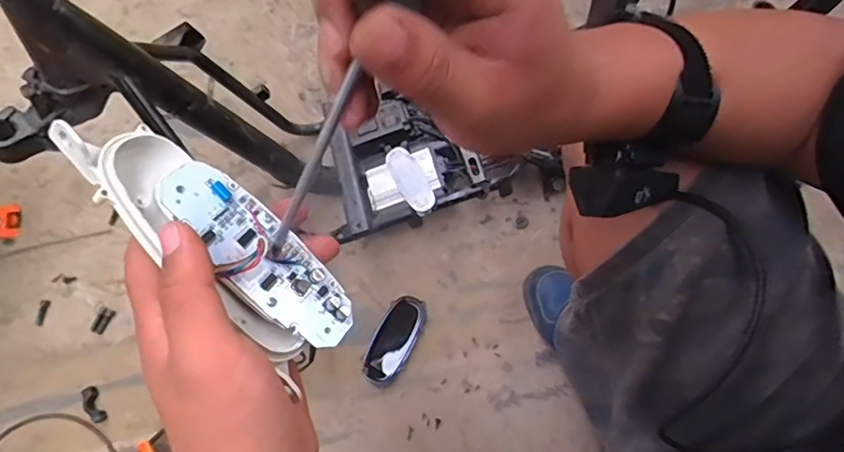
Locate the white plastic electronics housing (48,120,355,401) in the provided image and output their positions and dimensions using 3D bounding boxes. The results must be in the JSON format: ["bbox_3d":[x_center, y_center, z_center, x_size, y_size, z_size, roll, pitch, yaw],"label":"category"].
[{"bbox_3d":[-0.095,0.006,0.251,0.147,0.029,0.048,44,75,-14],"label":"white plastic electronics housing"}]

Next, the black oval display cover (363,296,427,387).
[{"bbox_3d":[-0.040,0.163,0.756,0.058,0.022,0.129,25,73,6],"label":"black oval display cover"}]

